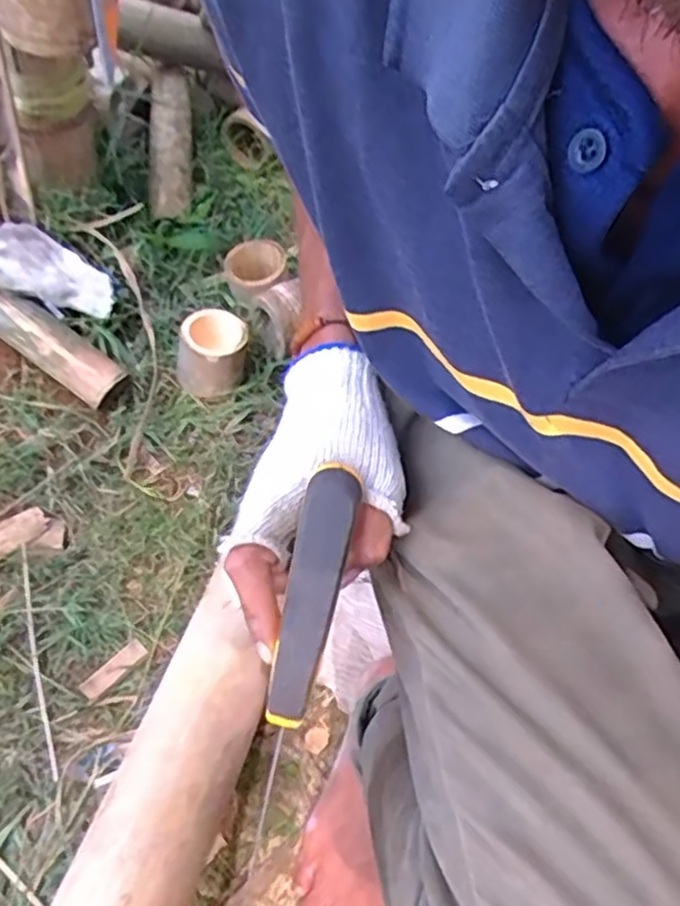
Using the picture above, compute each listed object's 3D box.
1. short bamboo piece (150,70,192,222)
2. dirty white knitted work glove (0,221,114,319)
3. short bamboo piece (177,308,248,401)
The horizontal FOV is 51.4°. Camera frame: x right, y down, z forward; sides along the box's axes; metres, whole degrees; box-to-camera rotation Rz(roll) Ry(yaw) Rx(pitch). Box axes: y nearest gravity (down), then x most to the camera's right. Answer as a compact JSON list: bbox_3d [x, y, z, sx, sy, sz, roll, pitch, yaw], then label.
[{"bbox_3d":[-0.243,-0.442,1.012,0.051,0.039,0.267,-2,69,-3],"label":"short bamboo piece"},{"bbox_3d":[-0.354,-0.211,0.814,0.163,0.072,0.101,-9,57,-8],"label":"dirty white knitted work glove"},{"bbox_3d":[-0.152,-0.116,0.837,0.087,0.081,0.075,-9,55,-8],"label":"short bamboo piece"}]

